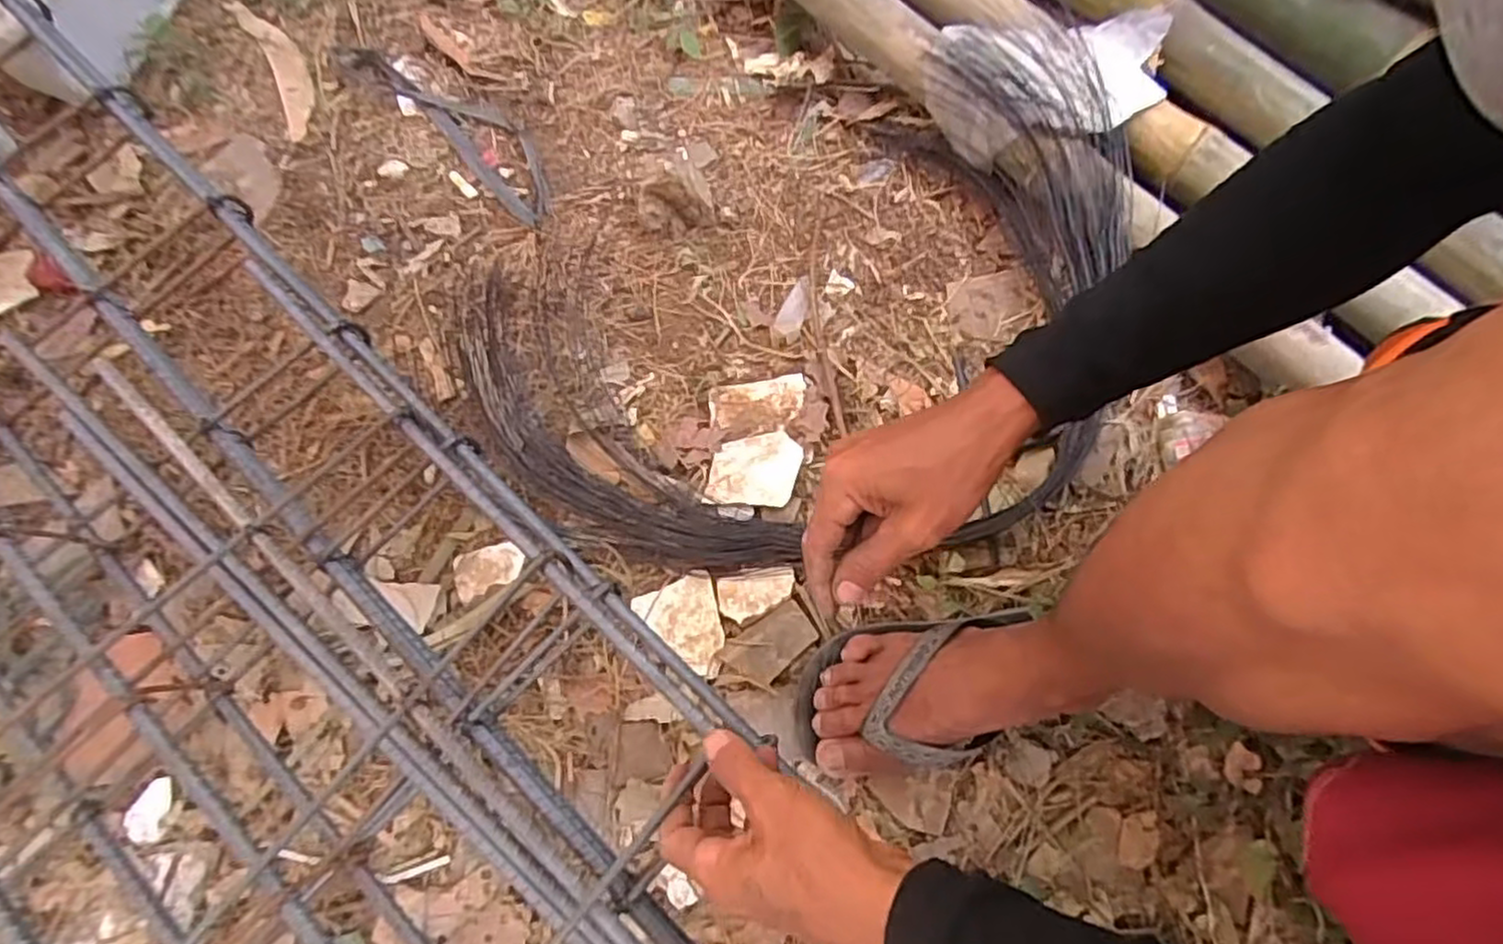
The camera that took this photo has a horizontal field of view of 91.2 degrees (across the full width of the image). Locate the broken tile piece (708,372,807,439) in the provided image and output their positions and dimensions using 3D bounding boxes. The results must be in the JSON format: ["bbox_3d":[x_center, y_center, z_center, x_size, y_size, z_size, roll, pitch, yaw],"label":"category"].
[{"bbox_3d":[0.007,-0.060,0.670,0.087,0.005,0.050,-9,75,-5],"label":"broken tile piece"}]

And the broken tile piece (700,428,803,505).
[{"bbox_3d":[0.003,-0.004,0.641,0.074,0.004,0.073,11,75,1],"label":"broken tile piece"}]

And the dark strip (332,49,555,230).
[{"bbox_3d":[-0.298,-0.359,0.752,0.282,0.027,0.079,40,77,8],"label":"dark strip"}]

